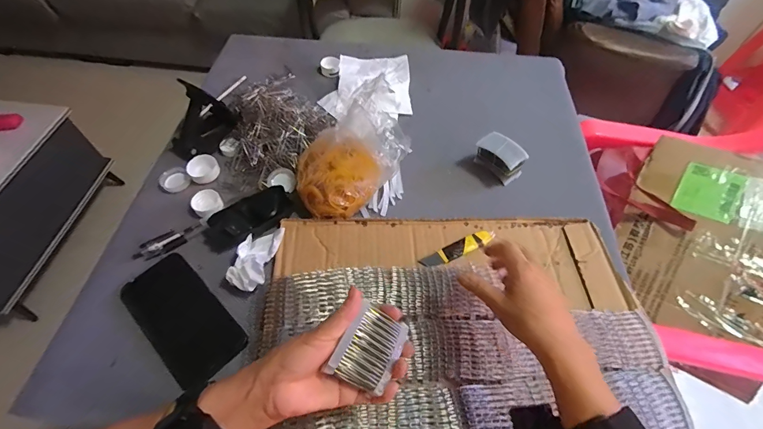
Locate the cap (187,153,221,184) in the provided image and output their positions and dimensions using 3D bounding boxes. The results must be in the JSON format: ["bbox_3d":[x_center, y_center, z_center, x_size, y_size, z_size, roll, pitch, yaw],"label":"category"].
[{"bbox_3d":[-0.271,-0.069,0.552,0.042,0.023,0.046,1,57,-1],"label":"cap"}]

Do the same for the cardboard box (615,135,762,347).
[{"bbox_3d":[0.630,0.042,0.697,0.285,0.025,0.365,28,84,28],"label":"cardboard box"}]

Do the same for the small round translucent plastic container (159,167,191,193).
[{"bbox_3d":[-0.314,-0.053,0.549,0.039,0.013,0.038,1,57,-1],"label":"small round translucent plastic container"}]

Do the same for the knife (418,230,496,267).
[{"bbox_3d":[0.104,0.047,0.484,0.107,0.007,0.022,-22,60,-15],"label":"knife"}]

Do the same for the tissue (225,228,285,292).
[{"bbox_3d":[-0.160,0.049,0.452,0.051,0.036,0.092,8,57,4],"label":"tissue"}]

